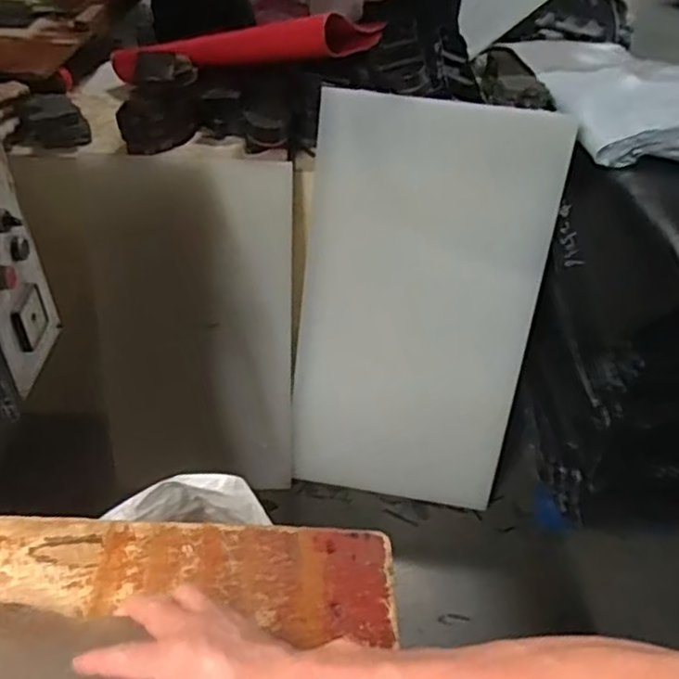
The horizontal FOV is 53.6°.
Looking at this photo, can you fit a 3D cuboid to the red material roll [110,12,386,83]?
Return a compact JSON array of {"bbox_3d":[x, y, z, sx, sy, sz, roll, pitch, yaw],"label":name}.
[{"bbox_3d":[-0.229,-0.614,1.415,0.624,0.097,0.102,0,37,13],"label":"red material roll"}]

